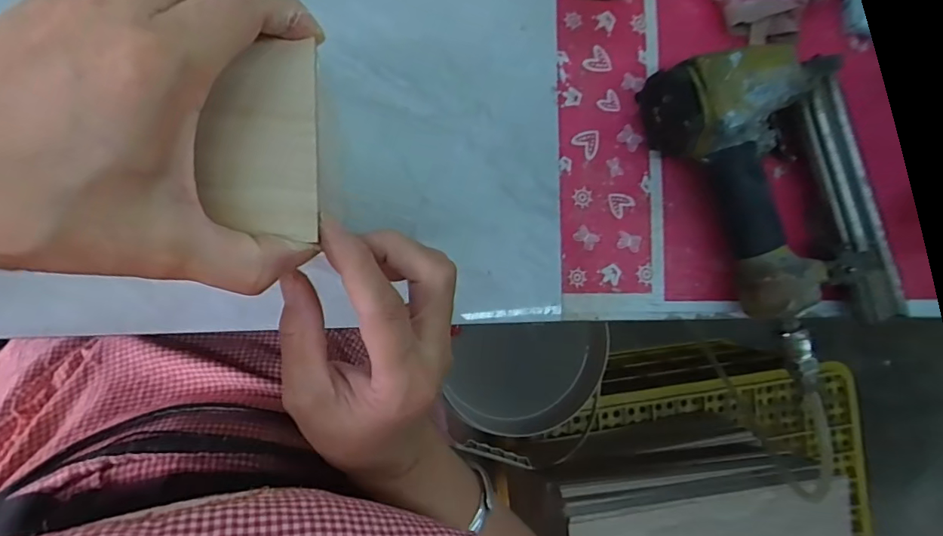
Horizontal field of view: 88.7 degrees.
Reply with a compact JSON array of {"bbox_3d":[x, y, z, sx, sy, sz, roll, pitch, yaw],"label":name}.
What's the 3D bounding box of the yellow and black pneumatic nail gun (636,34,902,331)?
[{"bbox_3d":[0.231,-0.053,0.361,0.158,0.063,0.218,-16,92,-10],"label":"yellow and black pneumatic nail gun"}]

